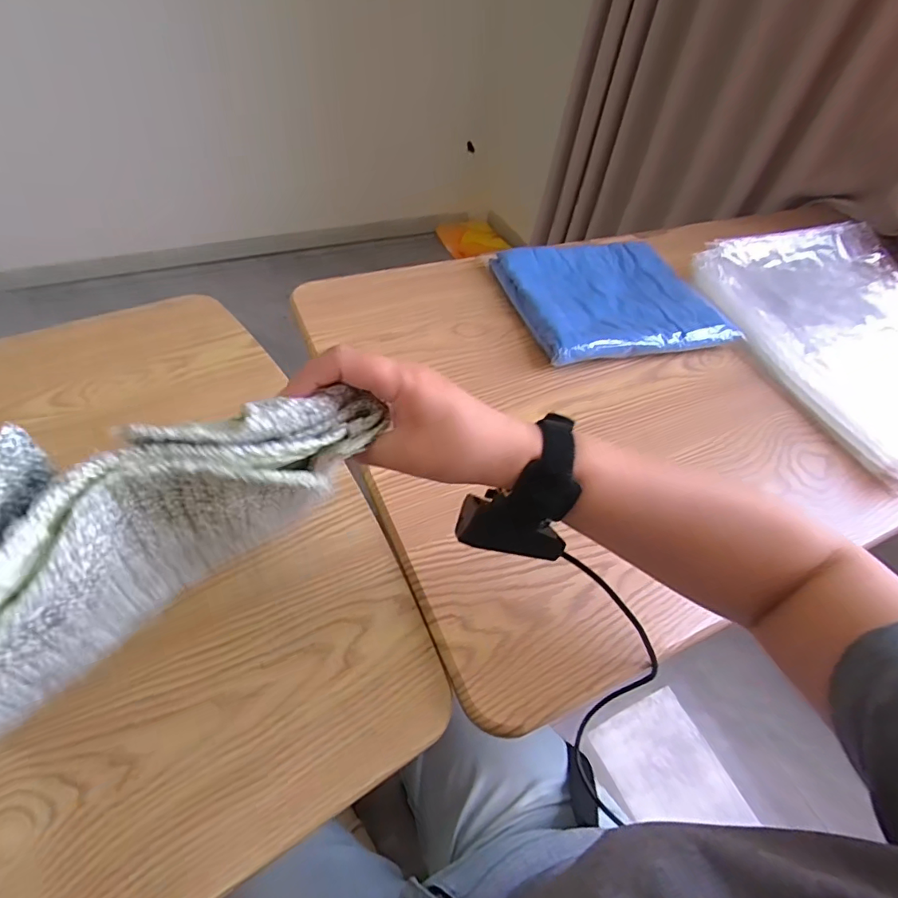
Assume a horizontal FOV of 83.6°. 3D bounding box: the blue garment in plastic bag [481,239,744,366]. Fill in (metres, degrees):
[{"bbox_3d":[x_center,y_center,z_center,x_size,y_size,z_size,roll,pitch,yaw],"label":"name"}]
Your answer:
[{"bbox_3d":[0.218,-0.217,0.696,0.262,0.032,0.238,-10,54,-16],"label":"blue garment in plastic bag"}]

